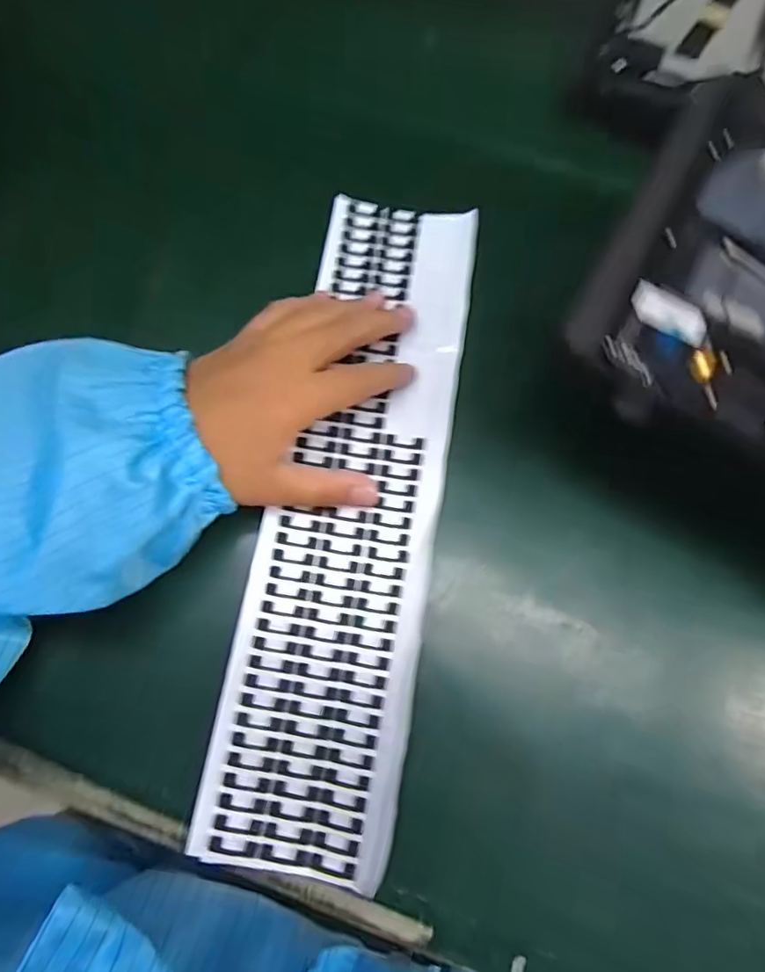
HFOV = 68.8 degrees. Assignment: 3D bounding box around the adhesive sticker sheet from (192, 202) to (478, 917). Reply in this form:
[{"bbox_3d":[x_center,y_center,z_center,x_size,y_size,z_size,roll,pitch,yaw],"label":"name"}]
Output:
[{"bbox_3d":[-0.012,0.004,0.263,0.081,0.009,0.314,11,76,3],"label":"adhesive sticker sheet"}]

